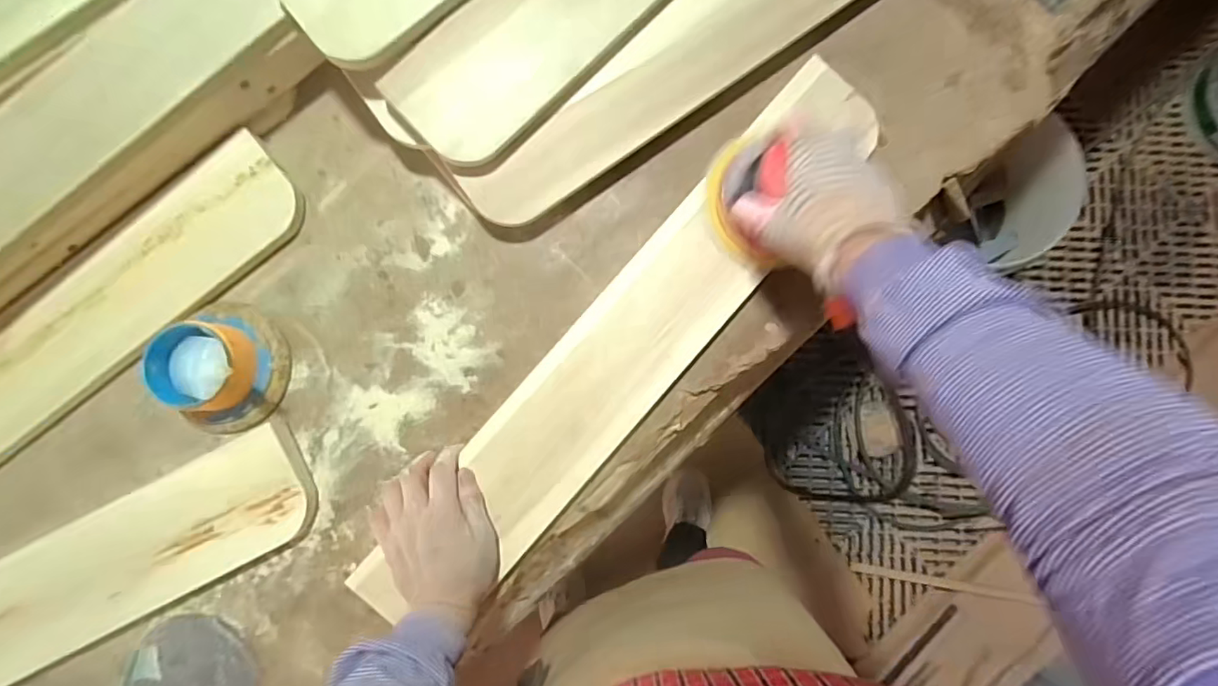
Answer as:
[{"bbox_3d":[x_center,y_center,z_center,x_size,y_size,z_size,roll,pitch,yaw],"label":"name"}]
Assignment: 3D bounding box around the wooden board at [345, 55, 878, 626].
[{"bbox_3d":[0.019,-0.001,0.493,0.094,0.021,0.612,41,88,3],"label":"wooden board"}]

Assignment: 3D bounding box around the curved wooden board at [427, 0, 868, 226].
[{"bbox_3d":[0.126,-0.291,0.496,0.588,0.020,0.099,-35,116,-1],"label":"curved wooden board"}]

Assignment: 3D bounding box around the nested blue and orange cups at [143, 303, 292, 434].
[{"bbox_3d":[-0.336,0.020,0.471,0.100,0.065,0.113,9,85,1],"label":"nested blue and orange cups"}]

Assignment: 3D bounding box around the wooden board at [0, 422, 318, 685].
[{"bbox_3d":[-0.505,0.237,0.465,0.540,0.027,0.096,-27,85,-2],"label":"wooden board"}]

